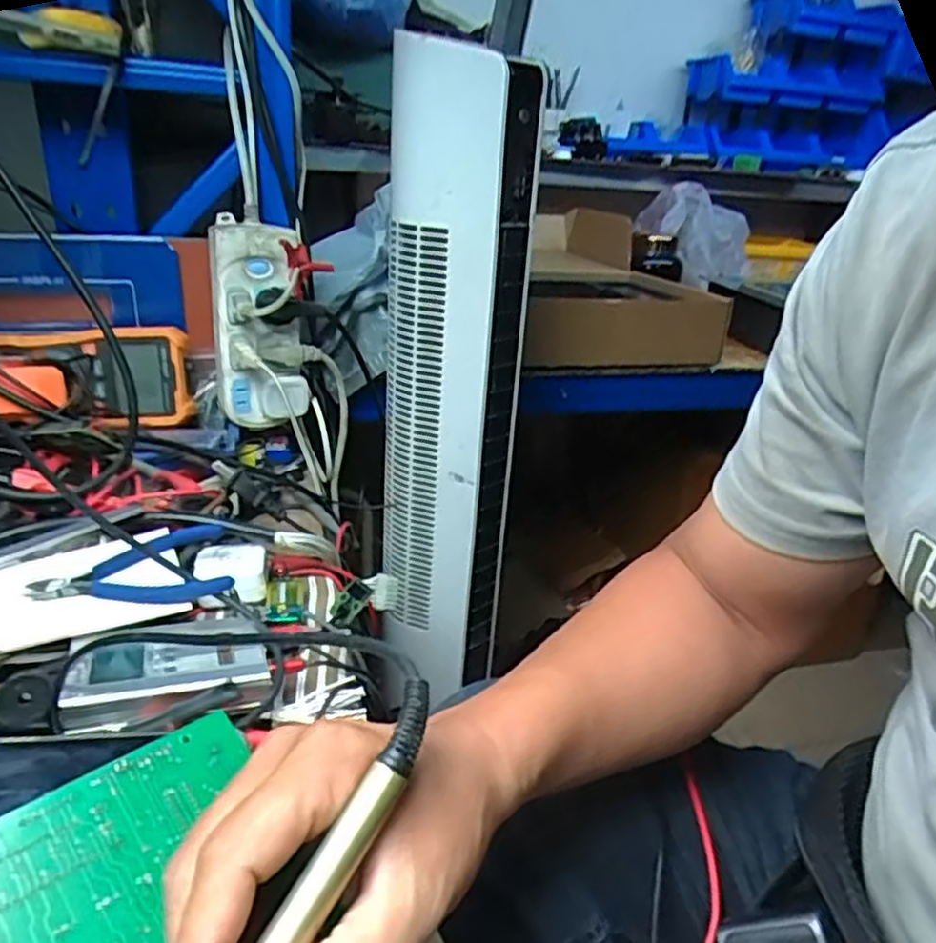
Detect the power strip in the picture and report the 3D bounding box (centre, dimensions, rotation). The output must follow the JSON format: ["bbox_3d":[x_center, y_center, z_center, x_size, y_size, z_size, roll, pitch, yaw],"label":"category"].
[{"bbox_3d":[-0.190,-0.129,0.655,0.084,0.177,0.058,0,24,-10],"label":"power strip"}]

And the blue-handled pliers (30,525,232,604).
[{"bbox_3d":[-0.214,0.066,0.460,0.114,0.021,0.084,-5,25,-22],"label":"blue-handled pliers"}]

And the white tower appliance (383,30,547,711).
[{"bbox_3d":[-0.021,-0.075,0.765,0.132,0.638,0.115,1,23,-9],"label":"white tower appliance"}]

